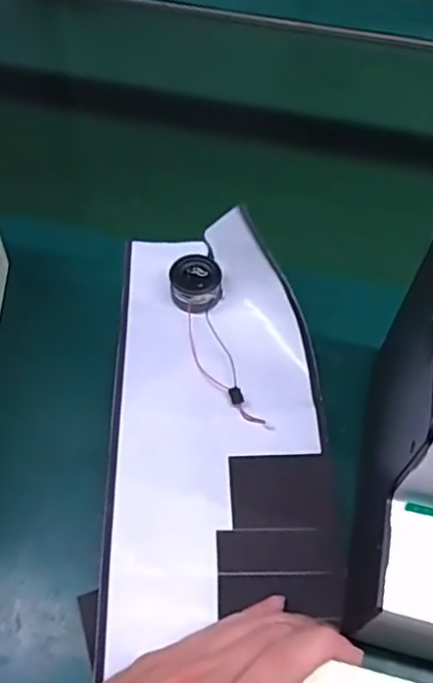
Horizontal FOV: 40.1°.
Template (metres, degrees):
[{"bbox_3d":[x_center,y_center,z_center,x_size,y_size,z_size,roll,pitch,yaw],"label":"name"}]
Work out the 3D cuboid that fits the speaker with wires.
[{"bbox_3d":[-0.002,-0.003,0.425,0.039,0.020,0.144,-10,56,-10],"label":"speaker with wires"}]

